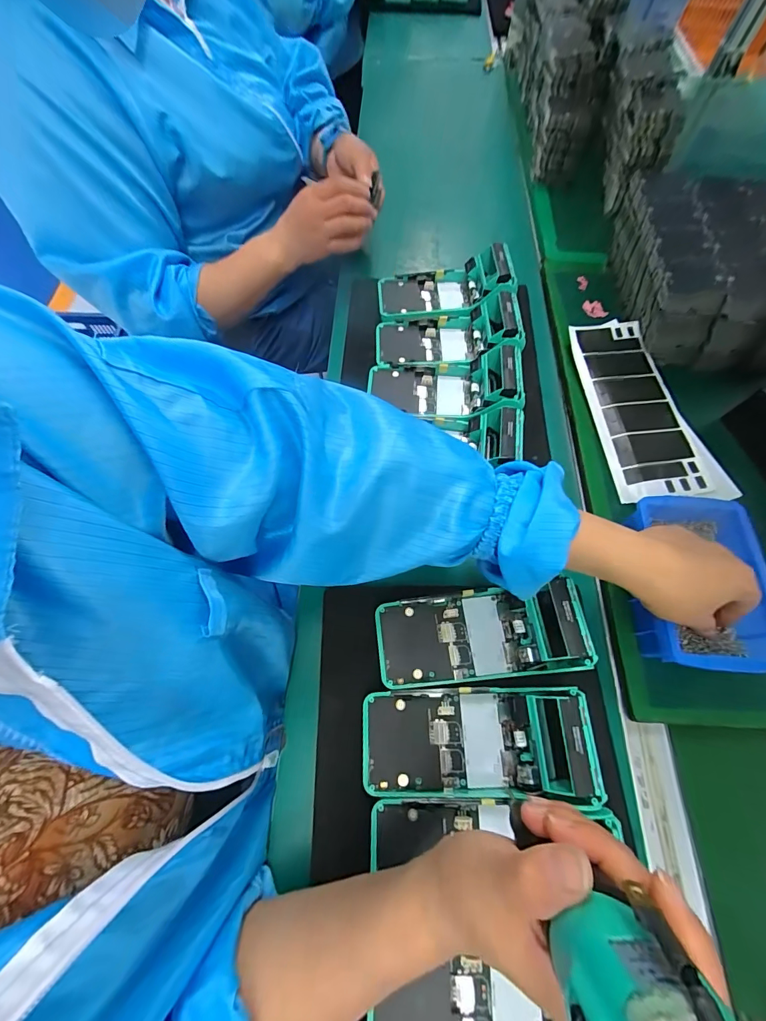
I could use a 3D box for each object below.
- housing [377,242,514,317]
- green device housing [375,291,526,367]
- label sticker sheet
[{"bbox_3d":[0.078,-0.295,0.504,0.165,0.048,0.090,-1,68,0],"label":"housing"},{"bbox_3d":[0.079,-0.211,0.488,0.171,0.052,0.087,-4,67,16],"label":"green device housing"},{"bbox_3d":[0.295,-0.121,0.456,0.103,0.009,0.252,-9,66,3],"label":"label sticker sheet"}]

